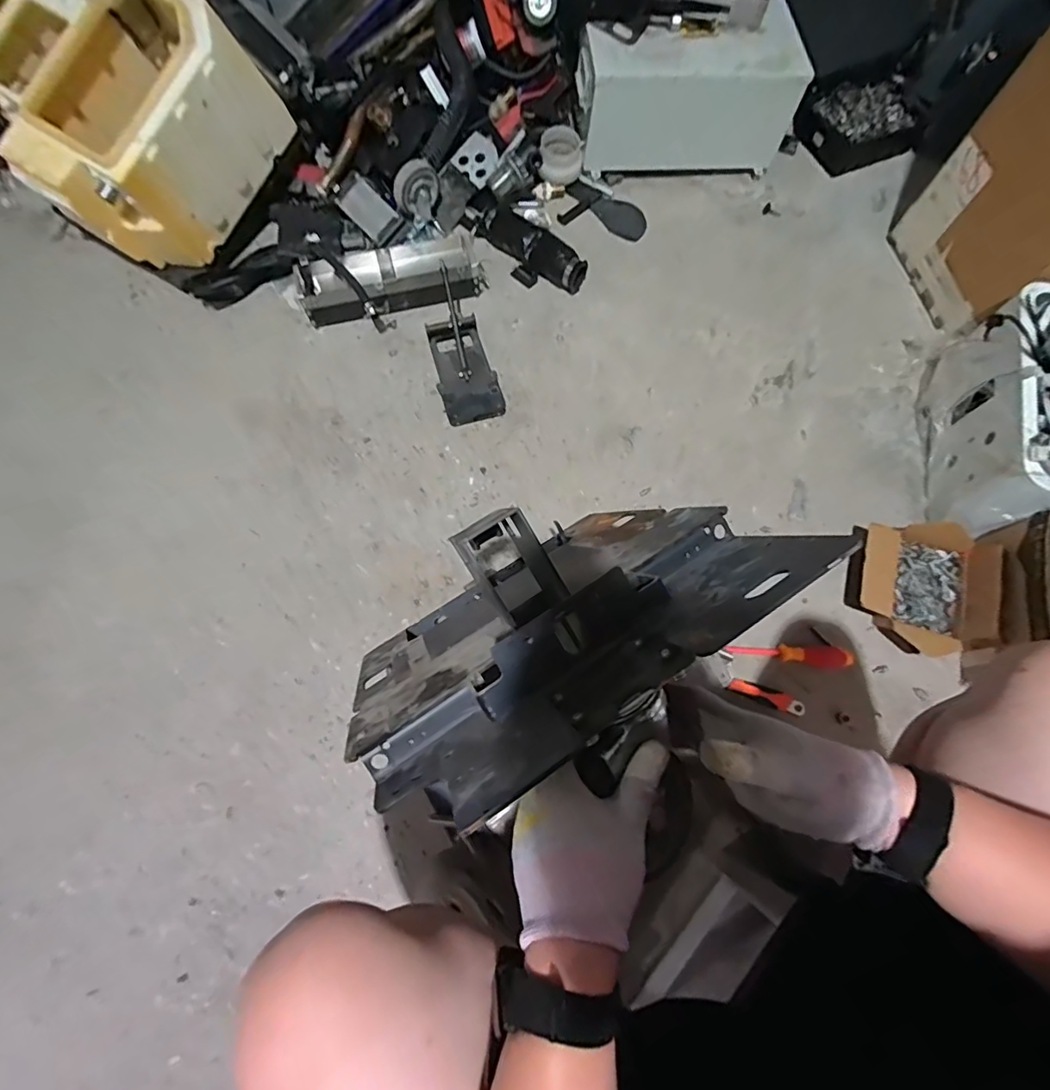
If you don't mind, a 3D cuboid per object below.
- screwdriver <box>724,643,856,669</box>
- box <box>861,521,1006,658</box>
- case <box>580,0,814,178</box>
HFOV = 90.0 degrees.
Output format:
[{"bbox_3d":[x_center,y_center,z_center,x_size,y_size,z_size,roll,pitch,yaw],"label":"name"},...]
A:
[{"bbox_3d":[0.426,0.176,0.841,0.210,0.026,0.033,4,72,1],"label":"screwdriver"},{"bbox_3d":[0.649,0.065,0.855,0.183,0.097,0.220,11,72,3],"label":"box"},{"bbox_3d":[0.340,-0.945,1.134,0.436,0.222,0.151,-1,72,-1],"label":"case"}]

